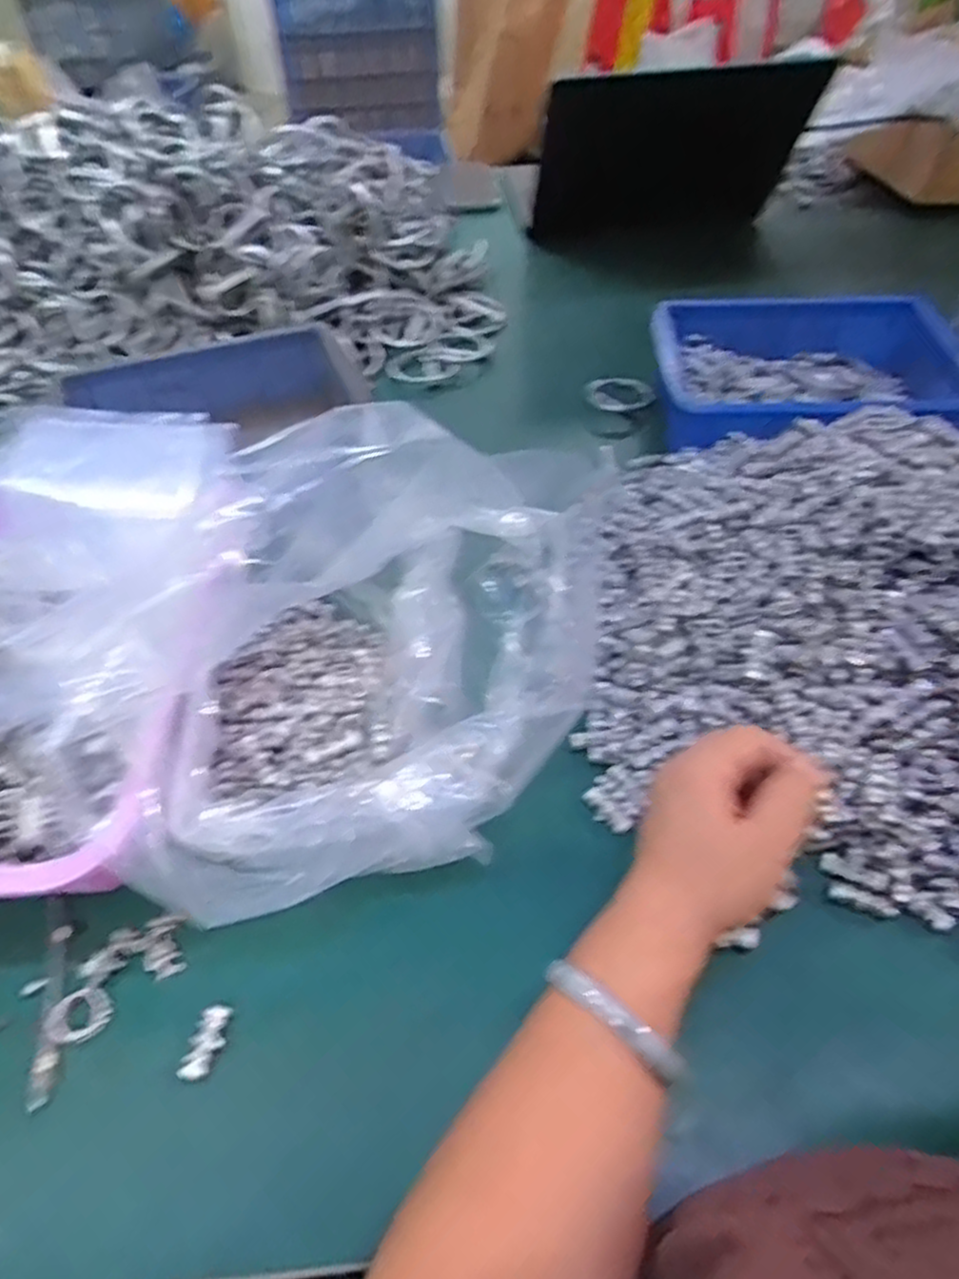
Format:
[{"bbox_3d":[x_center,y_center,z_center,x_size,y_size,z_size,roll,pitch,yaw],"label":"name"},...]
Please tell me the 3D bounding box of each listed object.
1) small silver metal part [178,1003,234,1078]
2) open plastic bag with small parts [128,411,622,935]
[{"bbox_3d":[-0.129,0.191,0.360,0.014,0.004,0.033,11,51,10],"label":"small silver metal part"},{"bbox_3d":[-0.049,-0.004,0.440,0.225,0.137,0.330,5,50,5],"label":"open plastic bag with small parts"}]

